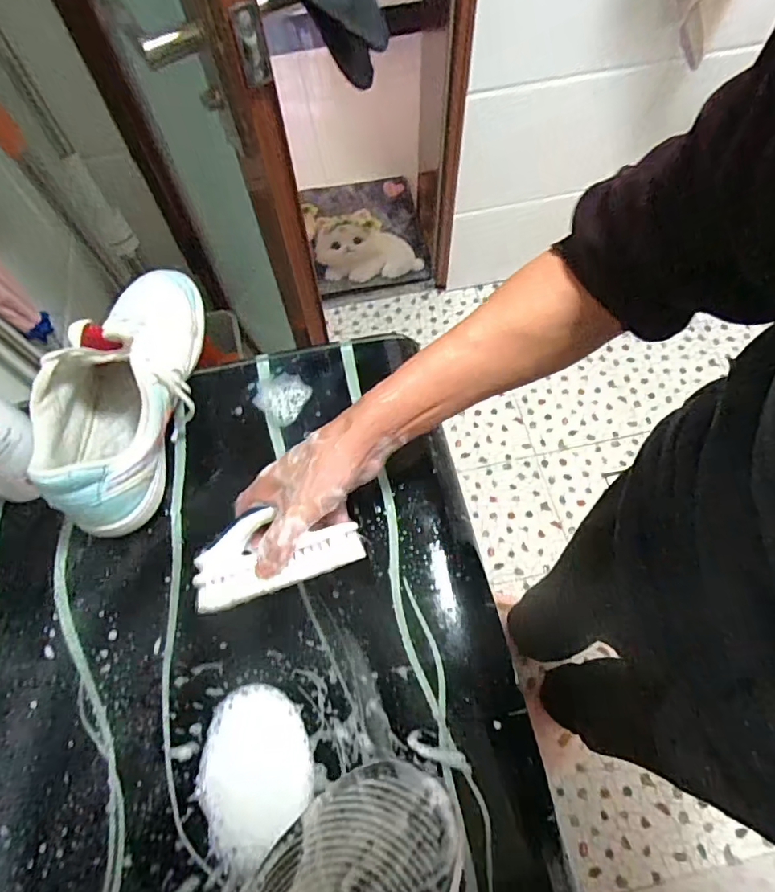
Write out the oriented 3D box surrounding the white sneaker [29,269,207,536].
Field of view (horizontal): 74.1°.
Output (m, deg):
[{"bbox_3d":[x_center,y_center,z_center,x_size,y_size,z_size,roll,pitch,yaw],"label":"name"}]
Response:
[{"bbox_3d":[-0.237,-0.065,0.475,0.105,0.104,0.276,10,66,6],"label":"white sneaker"}]

